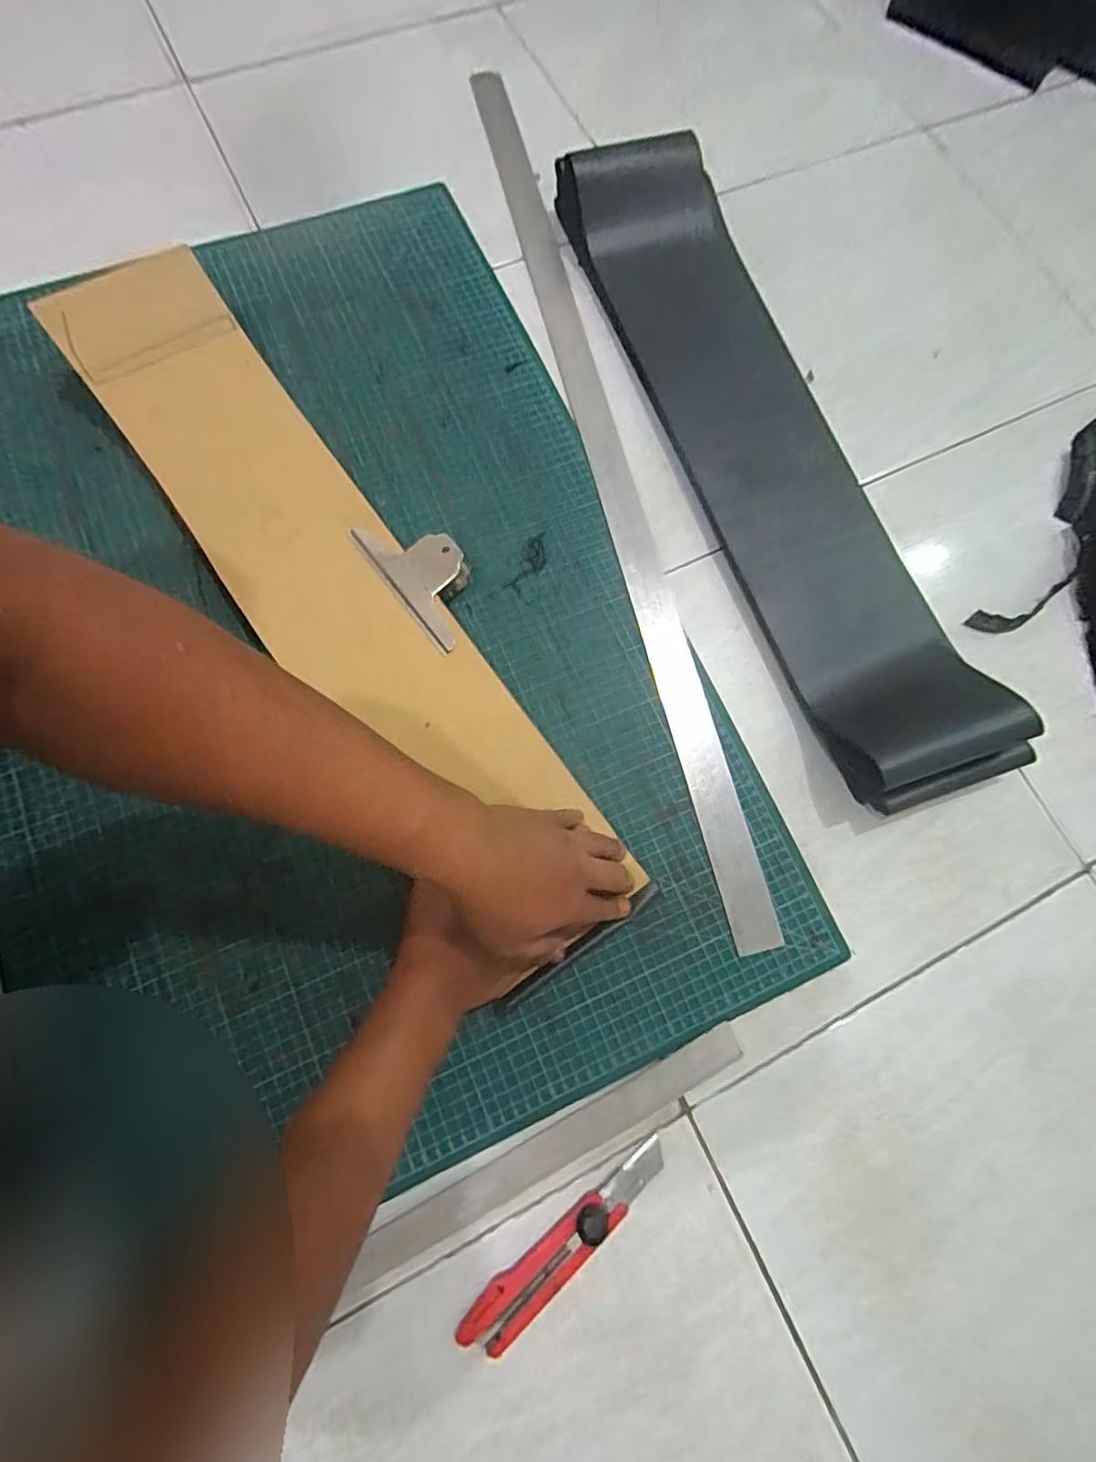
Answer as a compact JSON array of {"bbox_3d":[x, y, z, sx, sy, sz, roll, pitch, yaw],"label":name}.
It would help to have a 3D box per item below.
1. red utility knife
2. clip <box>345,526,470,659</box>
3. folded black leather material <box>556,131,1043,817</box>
[{"bbox_3d":[0.013,0.357,0.386,0.174,0.014,0.029,-40,80,-10],"label":"red utility knife"},{"bbox_3d":[-0.103,-0.132,0.496,0.069,0.037,0.123,-39,80,-10],"label":"clip"},{"bbox_3d":[0.194,-0.284,0.532,0.160,0.056,0.737,-20,77,-6],"label":"folded black leather material"}]

